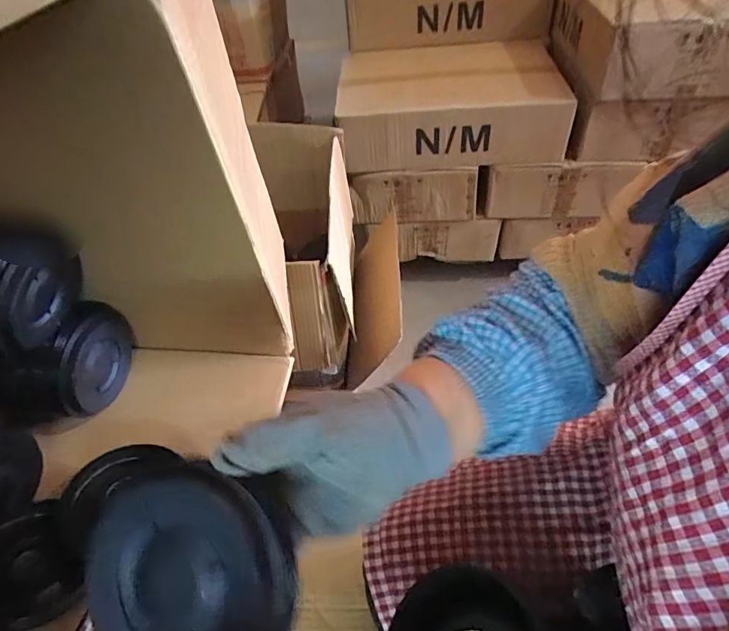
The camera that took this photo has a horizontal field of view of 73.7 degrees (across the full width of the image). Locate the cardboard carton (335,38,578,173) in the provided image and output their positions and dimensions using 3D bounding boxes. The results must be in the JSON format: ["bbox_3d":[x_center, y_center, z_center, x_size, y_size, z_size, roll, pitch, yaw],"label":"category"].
[{"bbox_3d":[0.258,-0.668,1.519,0.659,0.184,0.491,-2,46,3],"label":"cardboard carton"}]

